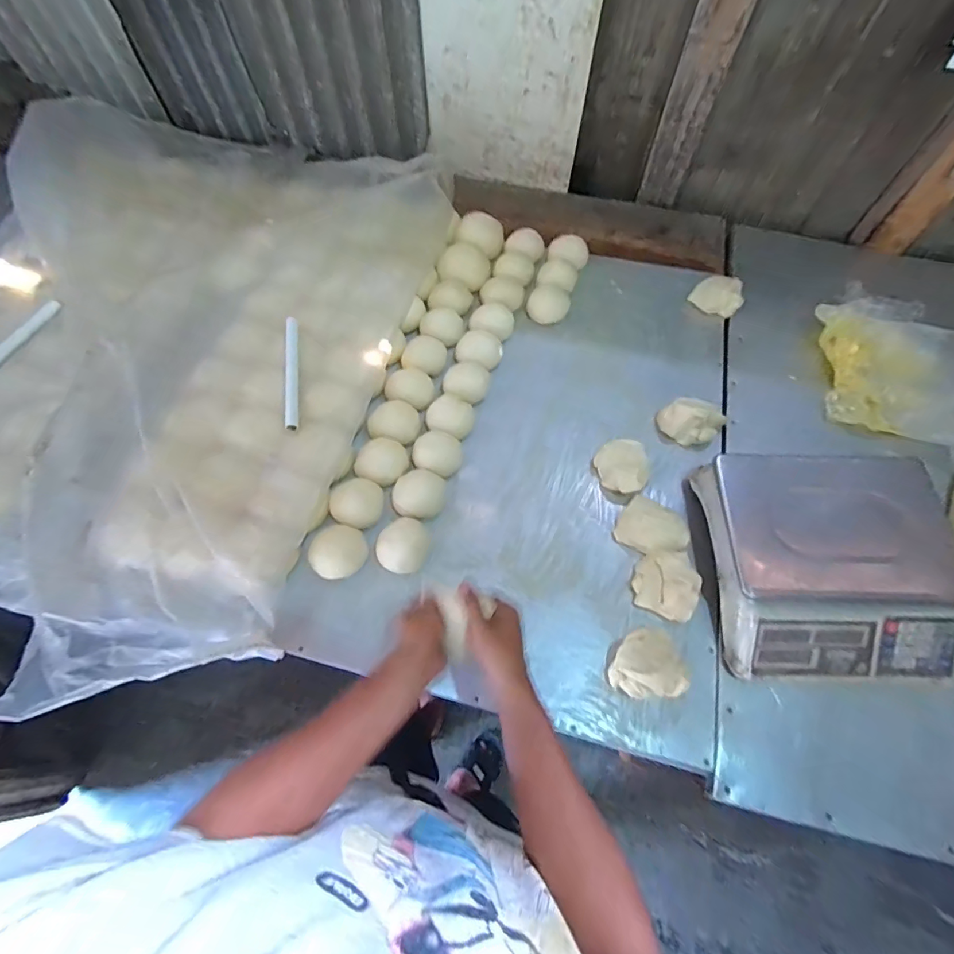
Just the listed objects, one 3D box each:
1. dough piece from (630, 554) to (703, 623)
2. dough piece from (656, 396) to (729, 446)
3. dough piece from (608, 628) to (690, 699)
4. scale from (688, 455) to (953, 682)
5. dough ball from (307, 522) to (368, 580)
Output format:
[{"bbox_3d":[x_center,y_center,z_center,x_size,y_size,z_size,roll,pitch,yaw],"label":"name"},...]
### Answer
[{"bbox_3d":[0.295,0.164,0.702,0.088,0.048,0.104,18,65,8],"label":"dough piece"},{"bbox_3d":[0.389,-0.104,0.826,0.092,0.056,0.103,-40,70,-18],"label":"dough piece"},{"bbox_3d":[0.248,0.268,0.648,0.112,0.046,0.089,-1,63,-1],"label":"dough piece"},{"bbox_3d":[0.526,0.132,0.679,0.315,0.126,0.314,2,63,0],"label":"scale"},{"bbox_3d":[-0.223,0.121,0.725,0.082,0.035,0.083,0,63,0],"label":"dough ball"}]

